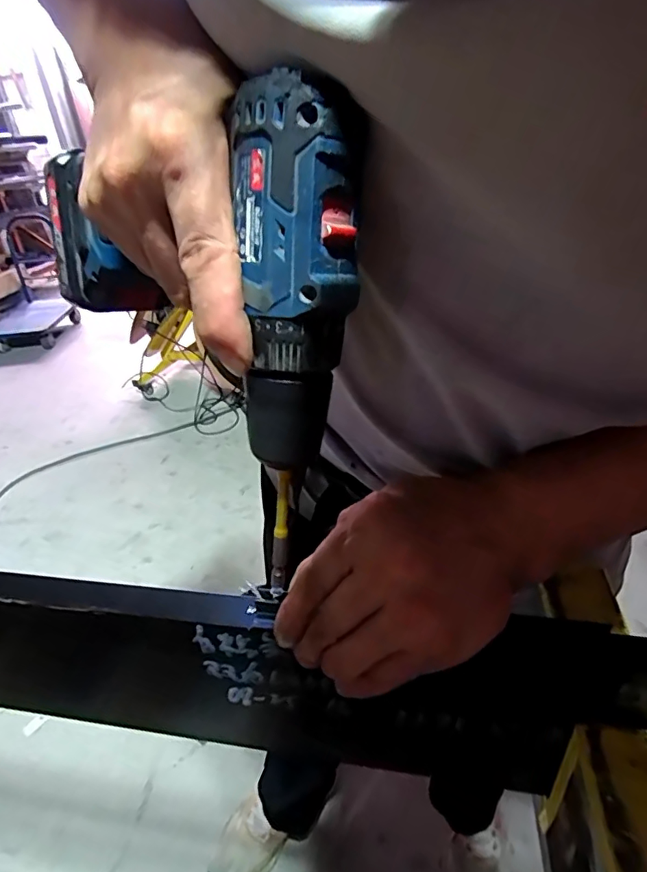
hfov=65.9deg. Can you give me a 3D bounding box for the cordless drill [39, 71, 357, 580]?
[{"bbox_3d":[-0.071,-0.061,0.270,0.207,0.205,0.065,23,42,36],"label":"cordless drill"}]

